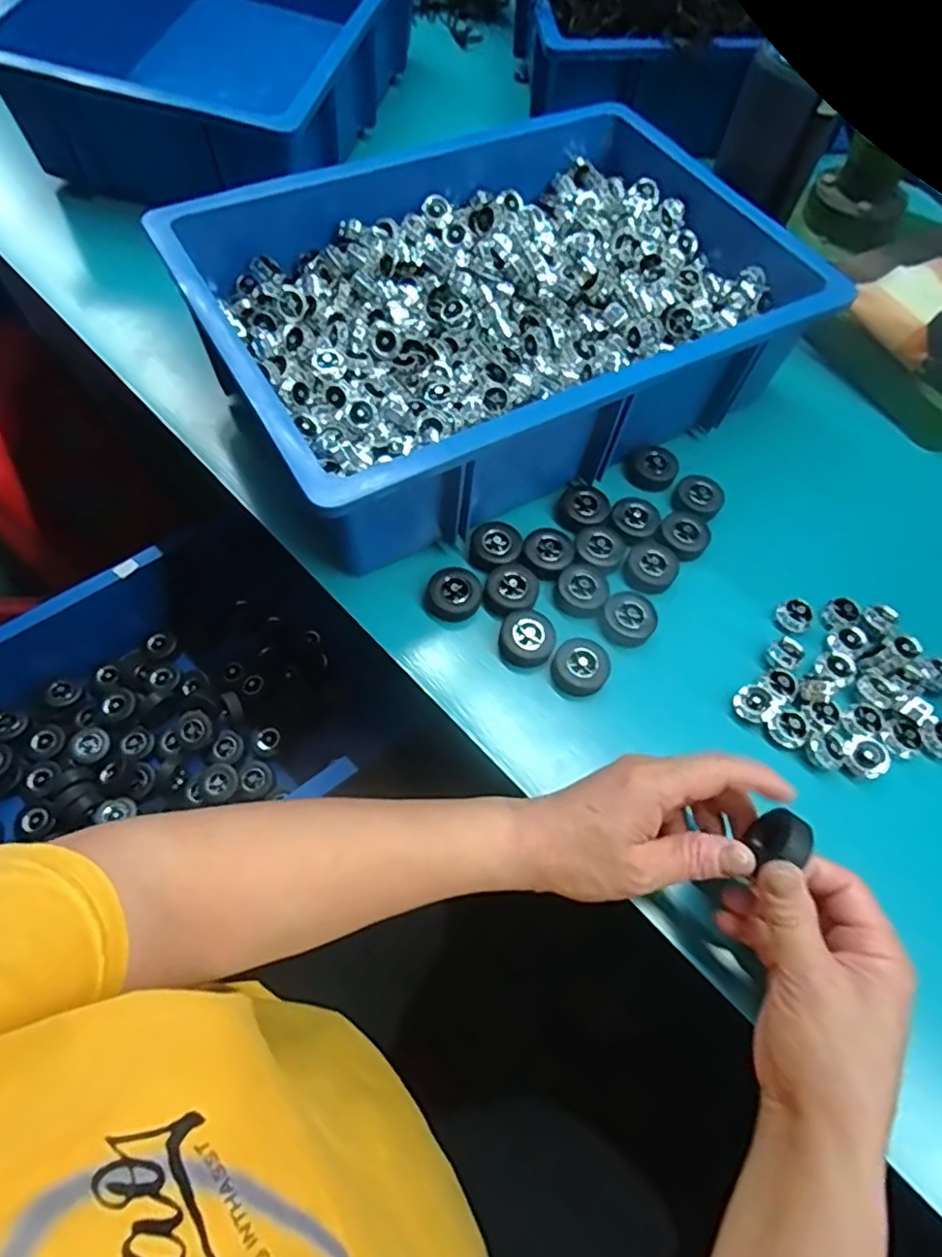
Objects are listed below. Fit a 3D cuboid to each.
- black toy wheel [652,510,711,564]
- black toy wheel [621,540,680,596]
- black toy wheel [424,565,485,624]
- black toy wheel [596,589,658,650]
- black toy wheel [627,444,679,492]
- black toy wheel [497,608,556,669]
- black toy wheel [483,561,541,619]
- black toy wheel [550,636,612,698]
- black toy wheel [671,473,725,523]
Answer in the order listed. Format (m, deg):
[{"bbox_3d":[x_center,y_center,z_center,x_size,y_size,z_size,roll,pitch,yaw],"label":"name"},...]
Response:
[{"bbox_3d":[0.160,-0.069,0.482,0.037,0.016,0.038,1,63,-1],"label":"black toy wheel"},{"bbox_3d":[0.132,-0.046,0.466,0.037,0.015,0.040,1,63,-1],"label":"black toy wheel"},{"bbox_3d":[-0.012,-0.024,0.442,0.037,0.013,0.038,1,63,-1],"label":"black toy wheel"},{"bbox_3d":[0.109,-0.007,0.440,0.036,0.012,0.038,1,63,-1],"label":"black toy wheel"},{"bbox_3d":[0.147,-0.130,0.515,0.036,0.015,0.037,1,63,-1],"label":"black toy wheel"},{"bbox_3d":[0.037,0.008,0.427,0.036,0.016,0.038,1,63,-1],"label":"black toy wheel"},{"bbox_3d":[0.028,-0.028,0.445,0.041,0.012,0.034,-17,65,-10],"label":"black toy wheel"},{"bbox_3d":[0.073,0.026,0.423,0.036,0.016,0.039,1,63,-1],"label":"black toy wheel"},{"bbox_3d":[0.178,-0.102,0.502,0.037,0.014,0.036,1,63,-1],"label":"black toy wheel"}]

